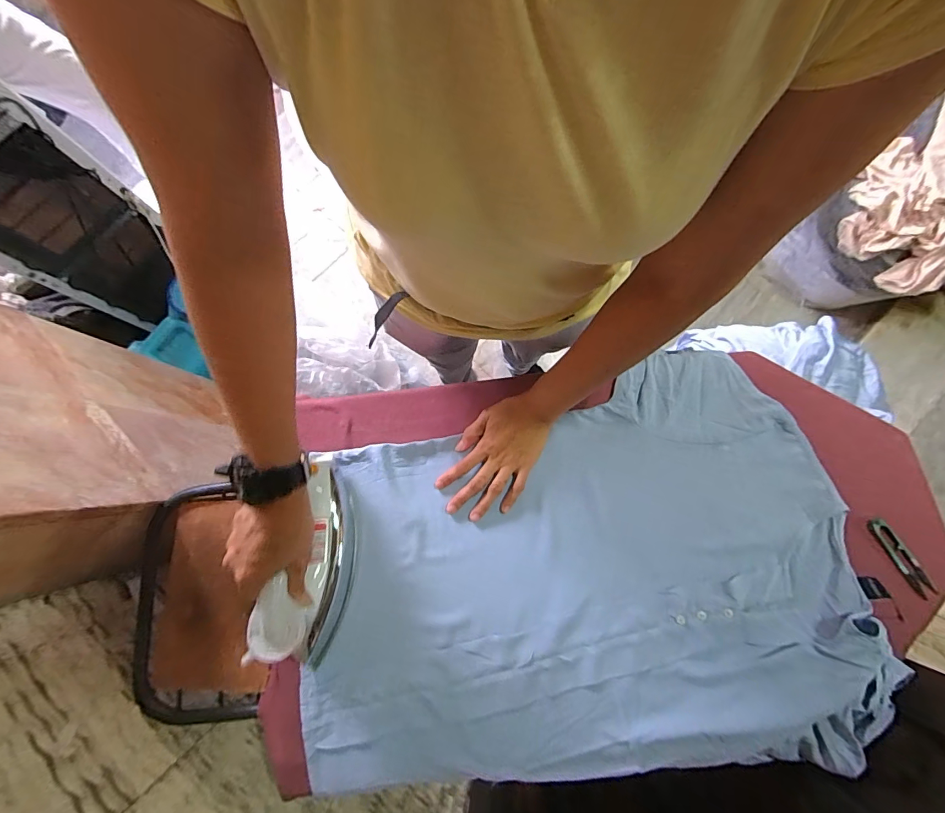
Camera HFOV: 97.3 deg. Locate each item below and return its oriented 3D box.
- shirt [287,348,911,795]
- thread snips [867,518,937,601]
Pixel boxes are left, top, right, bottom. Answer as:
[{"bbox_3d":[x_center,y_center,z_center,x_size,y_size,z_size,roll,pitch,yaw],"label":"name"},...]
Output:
[{"bbox_3d":[0.118,0.184,0.509,0.667,0.049,0.475,-4,76,0],"label":"shirt"},{"bbox_3d":[0.534,0.188,0.515,0.025,0.014,0.101,-28,77,-6],"label":"thread snips"}]

